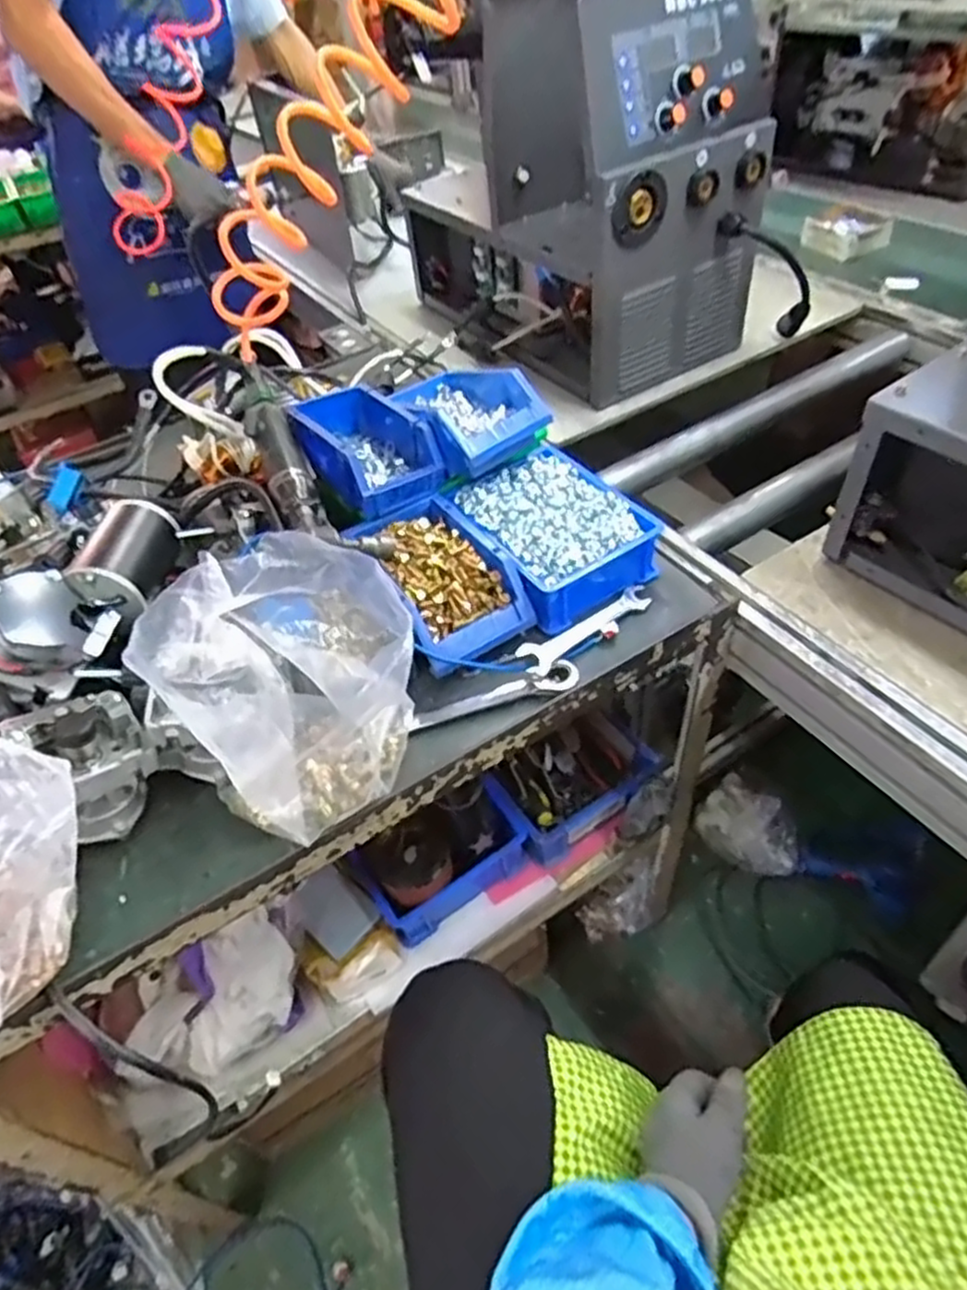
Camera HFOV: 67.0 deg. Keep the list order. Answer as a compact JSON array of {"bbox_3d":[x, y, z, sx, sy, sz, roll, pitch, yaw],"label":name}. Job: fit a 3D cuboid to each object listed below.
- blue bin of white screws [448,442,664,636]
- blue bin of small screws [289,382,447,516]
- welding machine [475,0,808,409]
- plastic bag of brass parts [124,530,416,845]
[{"bbox_3d":[0.069,-0.123,0.757,0.152,0.053,0.194,-27,50,-18],"label":"blue bin of white screws"},{"bbox_3d":[-0.128,-0.215,0.775,0.108,0.061,0.177,-29,51,-19],"label":"blue bin of small screws"},{"bbox_3d":[0.192,-0.609,0.951,0.271,0.378,0.333,-26,50,-17],"label":"welding machine"},{"bbox_3d":[-0.148,0.026,0.560,0.154,0.196,0.170,15,51,19],"label":"plastic bag of brass parts"}]

